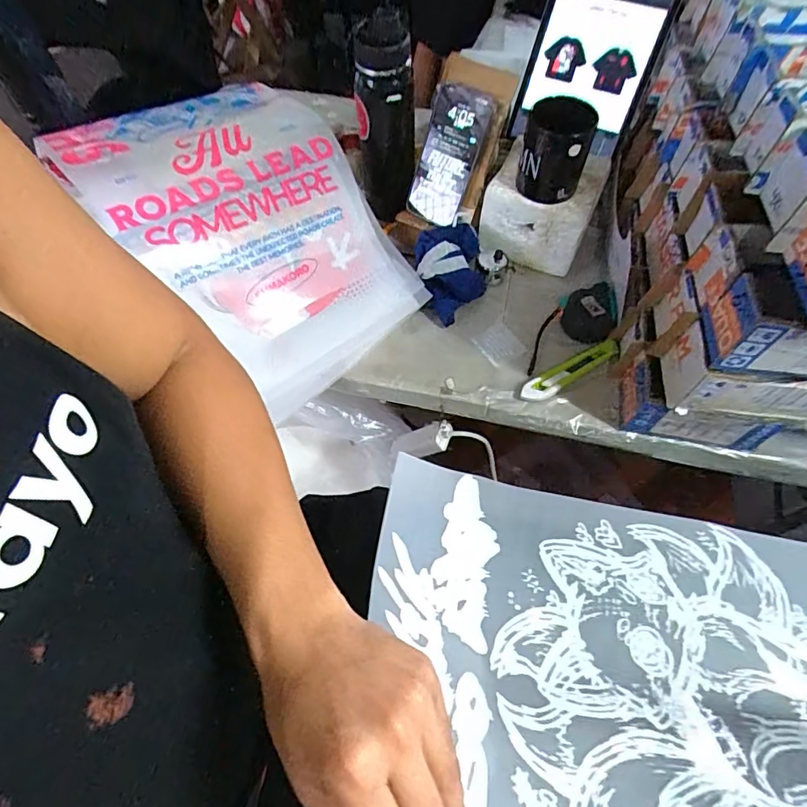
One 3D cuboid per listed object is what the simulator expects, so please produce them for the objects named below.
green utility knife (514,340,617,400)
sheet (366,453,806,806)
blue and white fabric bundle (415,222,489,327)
[{"bbox_3d":[0.217,-0.043,0.660,0.161,0.010,0.032,-29,65,-15],"label":"green utility knife"},{"bbox_3d":[0.164,0.198,0.341,0.388,0.086,0.292,10,62,5],"label":"sheet"},{"bbox_3d":[0.065,-0.182,0.709,0.098,0.067,0.133,3,61,1],"label":"blue and white fabric bundle"}]

